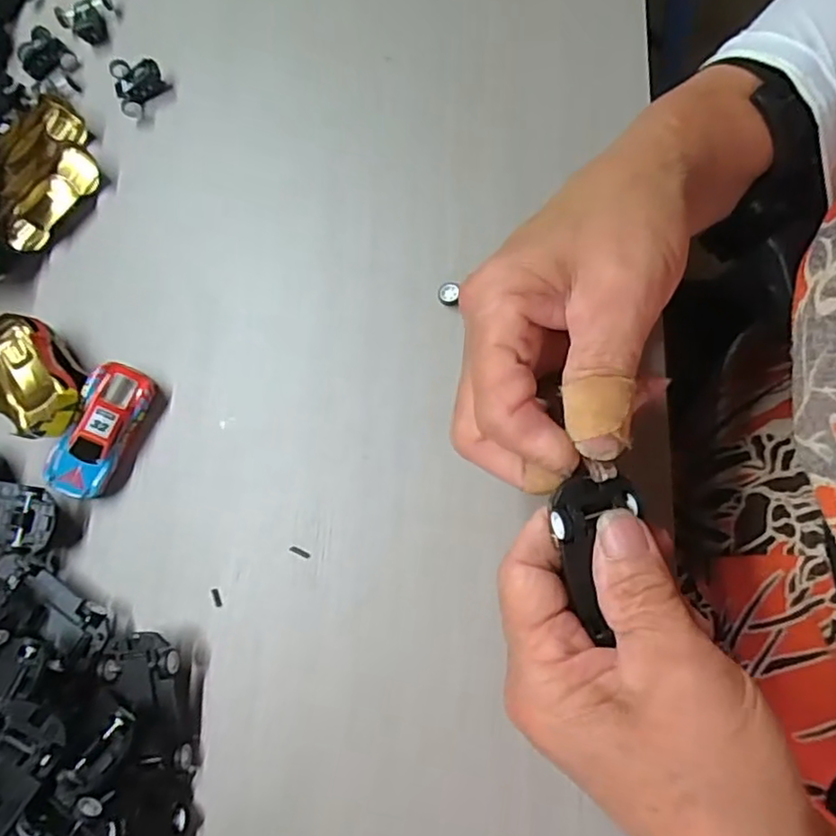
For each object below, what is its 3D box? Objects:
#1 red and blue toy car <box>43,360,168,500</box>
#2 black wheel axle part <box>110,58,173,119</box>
[{"bbox_3d":[-0.145,0.006,0.291,0.028,0.018,0.062,22,80,13],"label":"red and blue toy car"},{"bbox_3d":[-0.154,-0.184,0.350,0.029,0.017,0.031,-32,73,0],"label":"black wheel axle part"}]

